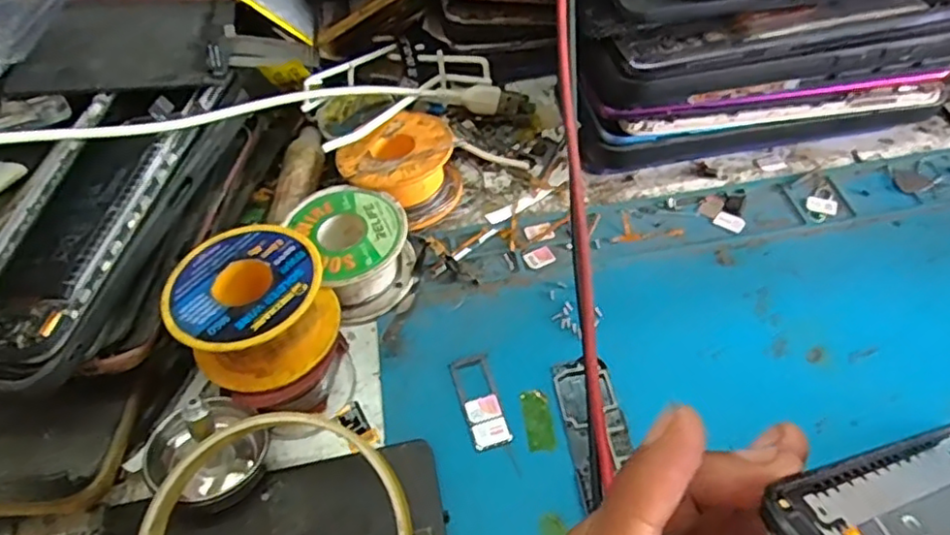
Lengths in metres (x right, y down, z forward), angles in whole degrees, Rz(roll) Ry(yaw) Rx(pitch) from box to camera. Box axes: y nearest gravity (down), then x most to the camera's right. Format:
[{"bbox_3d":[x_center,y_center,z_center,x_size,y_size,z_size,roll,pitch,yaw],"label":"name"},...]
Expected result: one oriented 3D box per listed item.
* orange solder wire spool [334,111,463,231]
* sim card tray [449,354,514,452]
[{"bbox_3d":[-0.032,-0.044,0.301,0.046,0.032,0.050,-2,53,3],"label":"orange solder wire spool"},{"bbox_3d":[0.002,0.050,0.243,0.014,0.004,0.038,-15,54,-8],"label":"sim card tray"}]

